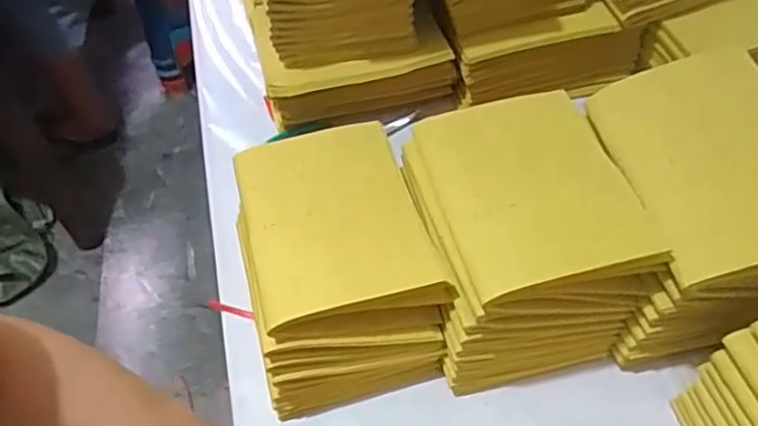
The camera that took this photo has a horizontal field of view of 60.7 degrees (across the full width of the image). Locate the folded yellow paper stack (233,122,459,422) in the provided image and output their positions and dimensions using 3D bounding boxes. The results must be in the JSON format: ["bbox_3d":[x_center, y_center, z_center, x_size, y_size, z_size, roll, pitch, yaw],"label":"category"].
[{"bbox_3d":[-0.028,0.030,0.455,0.119,0.097,0.172,-13,54,-5],"label":"folded yellow paper stack"}]

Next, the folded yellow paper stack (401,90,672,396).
[{"bbox_3d":[0.094,0.014,0.448,0.127,0.114,0.165,-11,54,-3],"label":"folded yellow paper stack"}]

